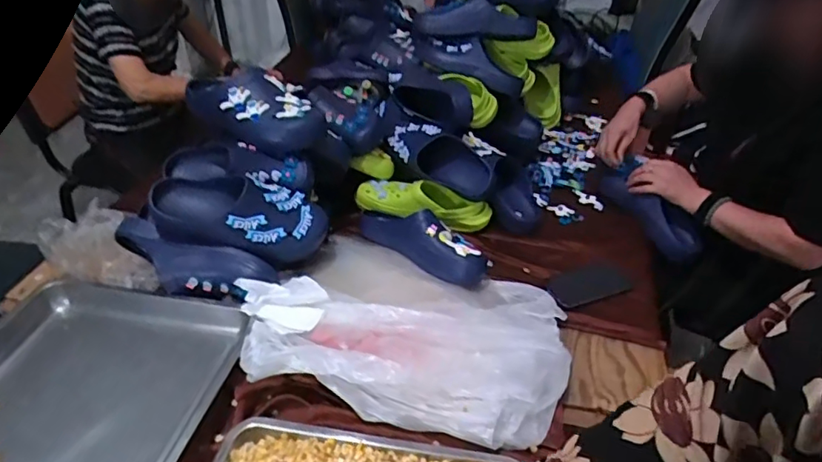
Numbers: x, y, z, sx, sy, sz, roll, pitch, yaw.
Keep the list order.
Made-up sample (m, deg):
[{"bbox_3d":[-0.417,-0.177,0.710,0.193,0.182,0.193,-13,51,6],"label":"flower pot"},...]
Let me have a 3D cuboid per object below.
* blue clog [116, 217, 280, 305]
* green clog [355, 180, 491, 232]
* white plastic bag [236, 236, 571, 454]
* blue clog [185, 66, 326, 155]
[{"bbox_3d":[-0.380,0.058,0.922,0.302,0.086,0.091,15,39,15],"label":"blue clog"},{"bbox_3d":[0.019,-0.063,1.144,0.284,0.084,0.097,16,40,17],"label":"green clog"},{"bbox_3d":[-0.001,0.146,0.879,0.502,0.073,0.370,12,39,12],"label":"white plastic bag"},{"bbox_3d":[-0.313,-0.244,1.026,0.281,0.102,0.144,25,43,26],"label":"blue clog"}]

